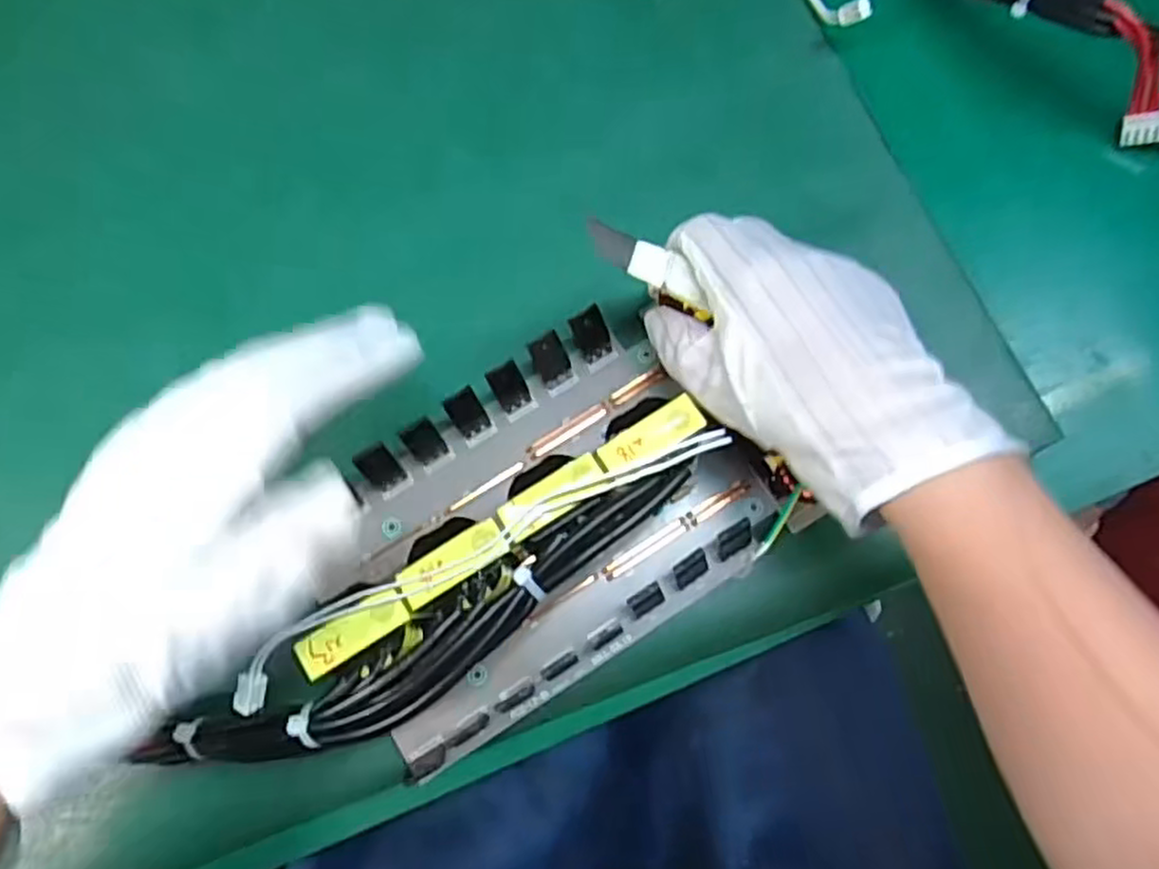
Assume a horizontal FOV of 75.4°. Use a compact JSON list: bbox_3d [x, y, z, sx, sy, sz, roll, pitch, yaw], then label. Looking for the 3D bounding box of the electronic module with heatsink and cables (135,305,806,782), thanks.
[{"bbox_3d":[-0.046,0.057,0.316,0.240,0.062,0.130,-36,81,-6],"label":"electronic module with heatsink and cables"}]

